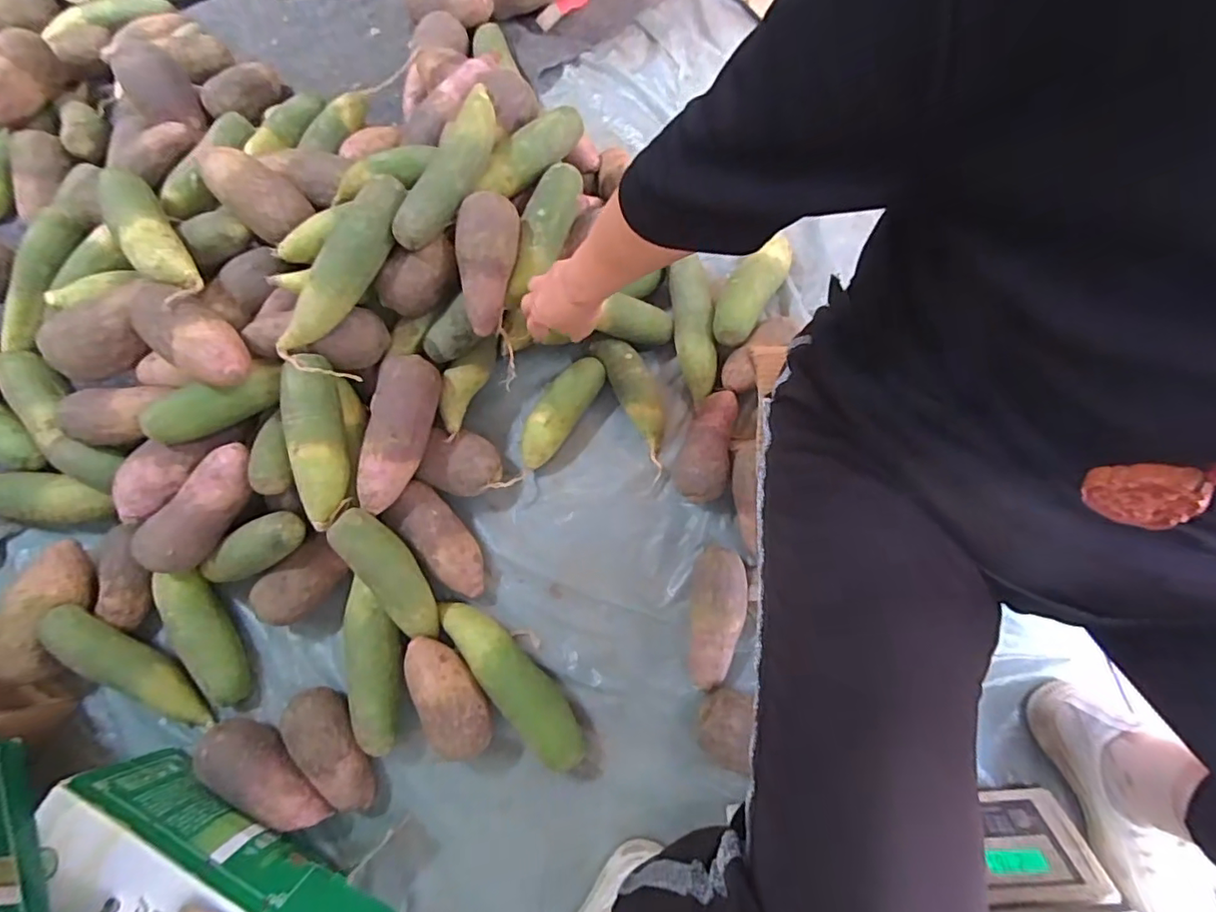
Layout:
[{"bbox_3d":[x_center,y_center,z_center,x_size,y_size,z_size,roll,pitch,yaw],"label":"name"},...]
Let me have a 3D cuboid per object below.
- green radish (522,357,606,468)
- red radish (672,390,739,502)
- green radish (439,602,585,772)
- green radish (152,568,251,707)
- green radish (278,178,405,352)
[{"bbox_3d":[-0.061,-0.056,0.718,0.056,0.054,0.158,35,77,10],"label":"green radish"},{"bbox_3d":[0.123,-0.014,0.695,0.065,0.072,0.149,19,75,6],"label":"red radish"},{"bbox_3d":[-0.107,0.245,0.626,0.061,0.060,0.222,-44,78,-11],"label":"green radish"},{"bbox_3d":[-0.460,0.207,0.649,0.059,0.060,0.158,-32,76,-8],"label":"green radish"},{"bbox_3d":[-0.280,-0.202,0.592,0.063,0.048,0.219,29,88,8],"label":"green radish"}]

